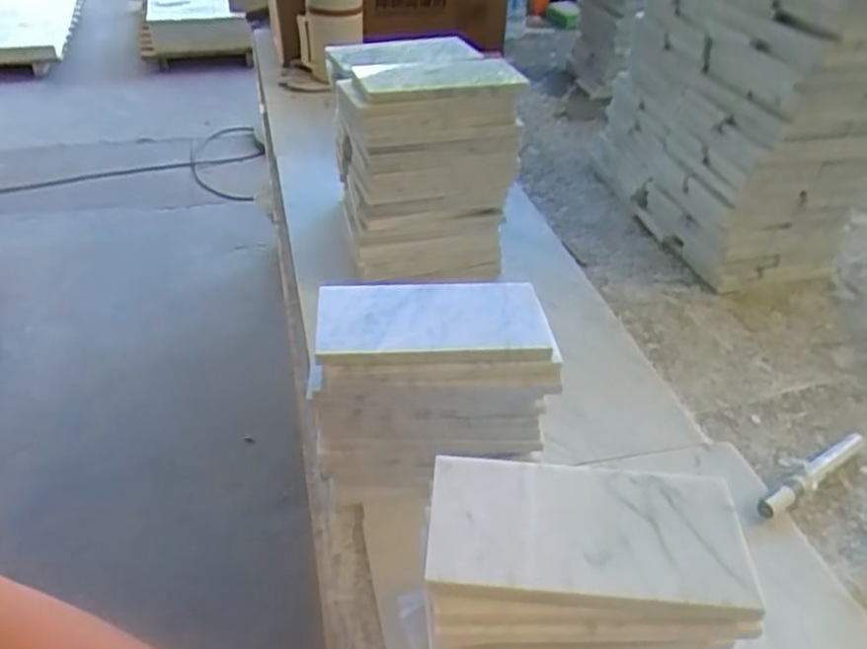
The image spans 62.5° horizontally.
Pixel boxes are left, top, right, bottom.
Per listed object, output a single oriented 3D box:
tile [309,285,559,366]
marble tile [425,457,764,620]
[{"bbox_3d":[-0.001,-0.003,0.469,0.149,0.011,0.072,-2,40,-6],"label":"tile"},{"bbox_3d":[0.074,0.100,0.349,0.150,0.010,0.076,5,40,3],"label":"marble tile"}]

